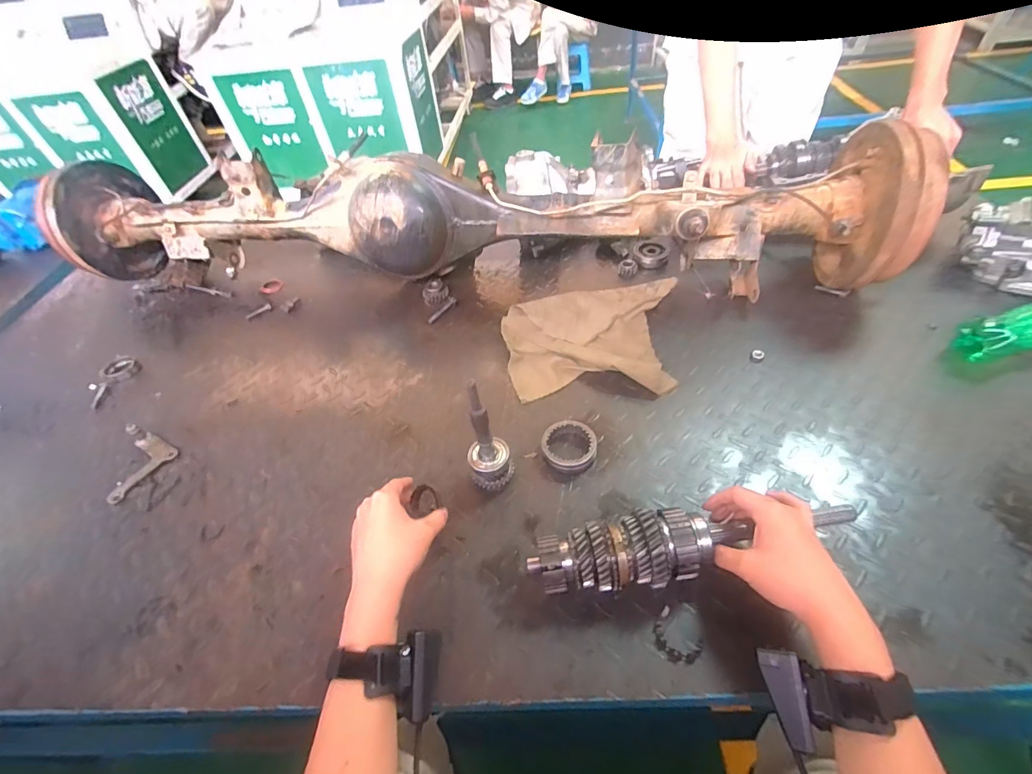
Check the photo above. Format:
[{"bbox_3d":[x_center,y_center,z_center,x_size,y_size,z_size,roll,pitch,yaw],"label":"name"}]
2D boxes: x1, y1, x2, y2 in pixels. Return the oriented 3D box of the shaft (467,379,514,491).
[{"bbox_3d":[-0.036,0.059,0.509,0.050,0.170,0.043,-12,46,-4],"label":"shaft"}]

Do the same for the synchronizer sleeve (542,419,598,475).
[{"bbox_3d":[0.070,0.076,0.567,0.068,0.022,0.067,10,49,17],"label":"synchronizer sleeve"}]

